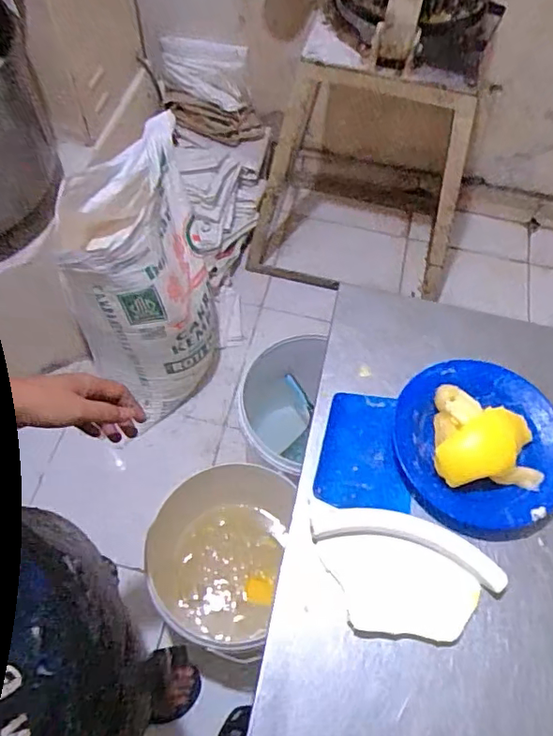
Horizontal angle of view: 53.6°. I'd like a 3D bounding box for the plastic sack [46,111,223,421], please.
[{"bbox_3d":[-0.315,-0.178,1.293,0.302,0.634,0.350,-12,62,-10],"label":"plastic sack"}]

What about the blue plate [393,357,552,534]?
[{"bbox_3d":[0.195,0.069,0.518,0.159,0.025,0.160,2,61,-3],"label":"blue plate"}]

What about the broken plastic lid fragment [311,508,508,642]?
[{"bbox_3d":[0.108,0.173,0.462,0.151,0.021,0.094,6,61,0],"label":"broken plastic lid fragment"}]

